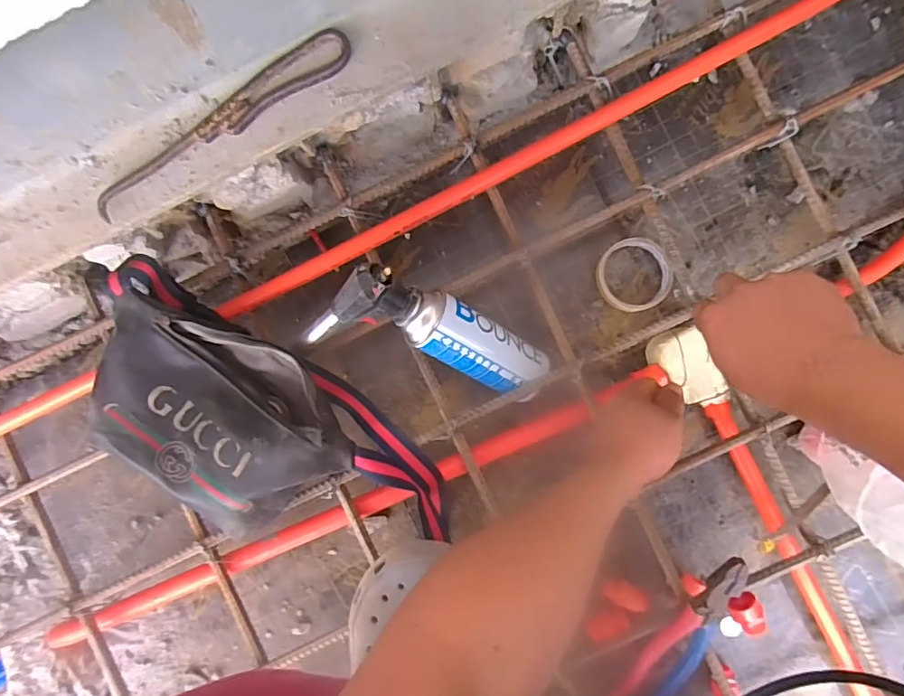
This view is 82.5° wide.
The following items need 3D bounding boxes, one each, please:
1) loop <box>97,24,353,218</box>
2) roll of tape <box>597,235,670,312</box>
[{"bbox_3d":[-0.210,-0.205,0.459,0.265,0.015,0.044,-29,87,3],"label":"loop"},{"bbox_3d":[0.219,-0.088,0.622,0.085,0.020,0.087,0,89,4],"label":"roll of tape"}]

